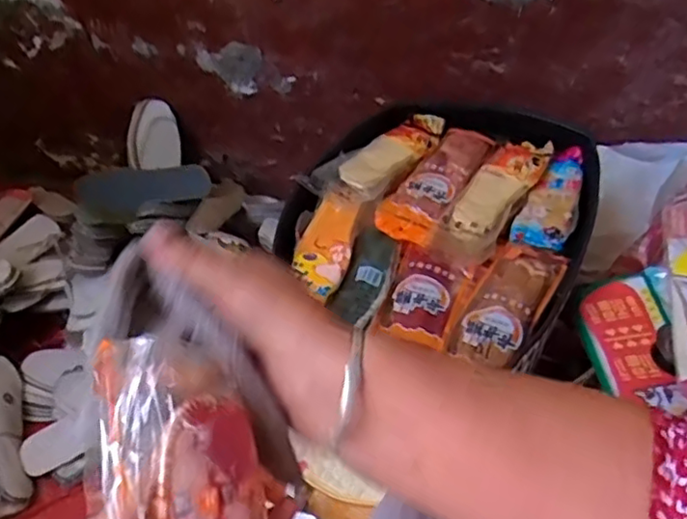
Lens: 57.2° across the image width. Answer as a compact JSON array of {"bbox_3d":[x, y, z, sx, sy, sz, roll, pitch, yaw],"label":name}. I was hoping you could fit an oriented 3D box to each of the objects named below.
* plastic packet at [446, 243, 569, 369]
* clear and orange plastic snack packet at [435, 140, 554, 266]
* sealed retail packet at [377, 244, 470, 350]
[{"bbox_3d":[0.189,0.047,0.723,0.079,0.030,0.169,25,48,20],"label":"plastic packet"},{"bbox_3d":[0.199,-0.084,0.825,0.082,0.033,0.262,23,47,19],"label":"clear and orange plastic snack packet"},{"bbox_3d":[0.091,0.041,0.730,0.079,0.027,0.124,18,46,14],"label":"sealed retail packet"}]

